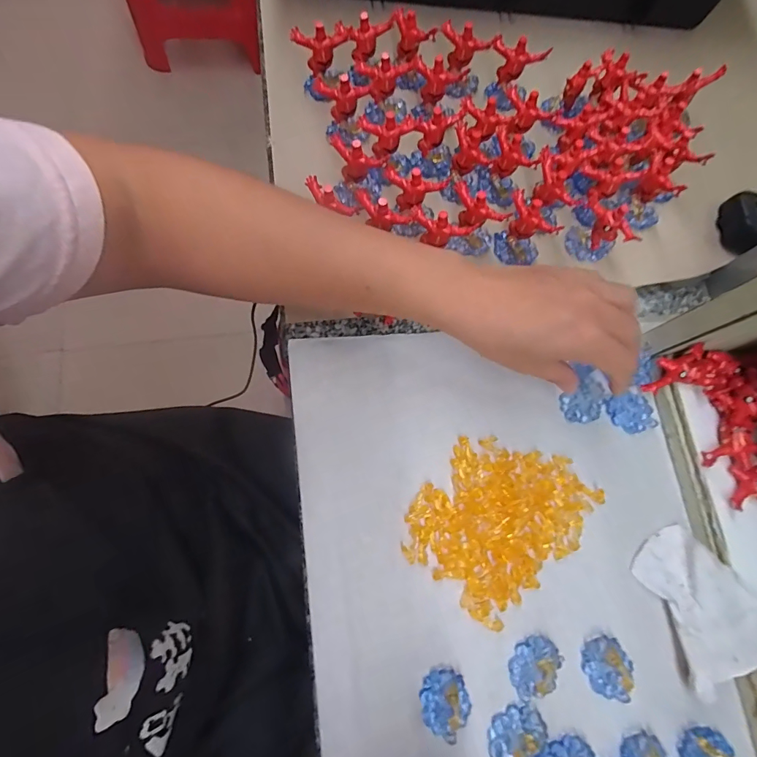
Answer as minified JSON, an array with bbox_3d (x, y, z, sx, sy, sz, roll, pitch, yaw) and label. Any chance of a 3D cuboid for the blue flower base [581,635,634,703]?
[{"bbox_3d":[0.151,0.190,0.264,0.030,0.011,0.037,-31,79,-14],"label":"blue flower base"}]

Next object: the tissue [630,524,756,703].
[{"bbox_3d":[0.212,0.149,0.268,0.066,0.020,0.081,-29,78,-14],"label":"tissue"}]

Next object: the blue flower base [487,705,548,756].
[{"bbox_3d":[0.087,0.225,0.253,0.038,0.009,0.029,-29,78,-13],"label":"blue flower base"}]

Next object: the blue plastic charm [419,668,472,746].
[{"bbox_3d":[0.042,0.206,0.257,0.030,0.004,0.039,-13,75,-10],"label":"blue plastic charm"}]

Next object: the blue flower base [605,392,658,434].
[{"bbox_3d":[0.194,0.027,0.314,0.032,0.005,0.030,-13,75,-10],"label":"blue flower base"}]

